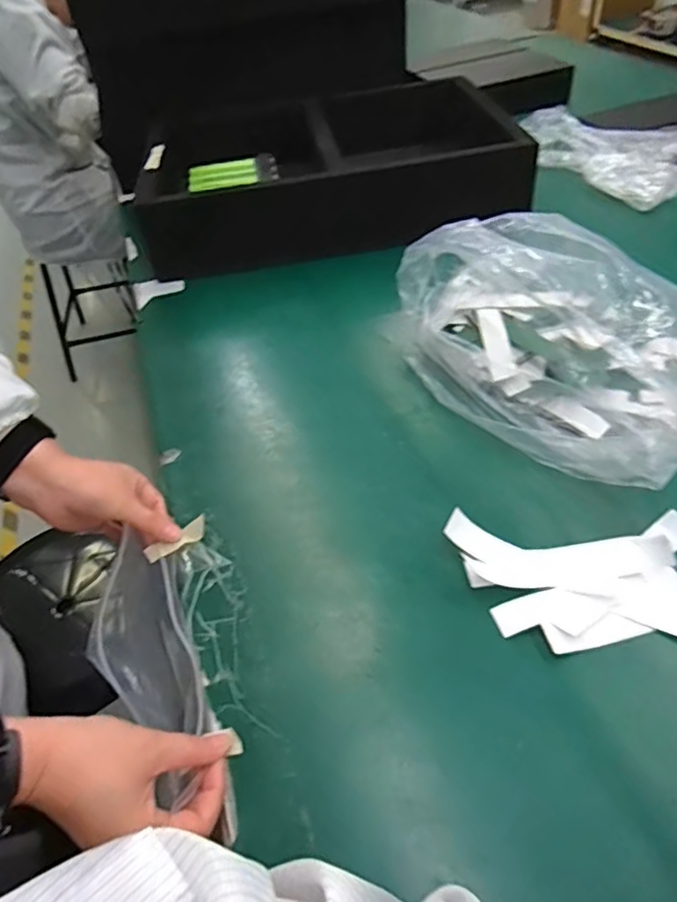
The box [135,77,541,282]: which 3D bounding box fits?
[{"bbox_3d":[-0.025,-0.442,0.916,0.544,0.129,0.344,-10,46,-2],"label":"box"}]

